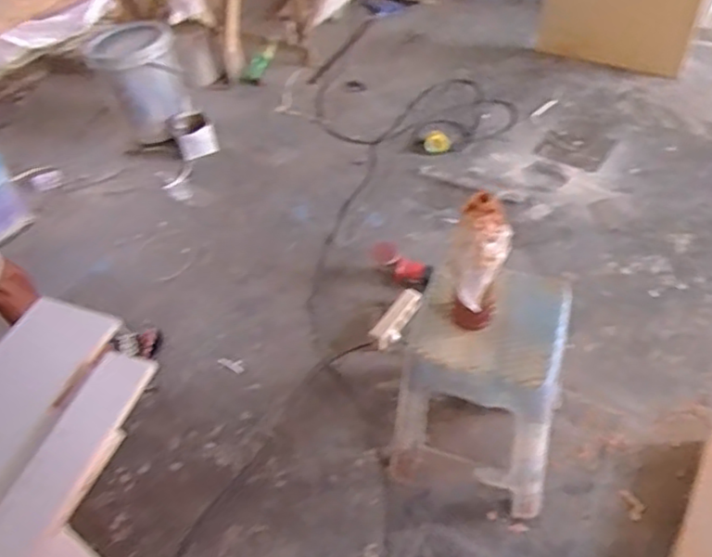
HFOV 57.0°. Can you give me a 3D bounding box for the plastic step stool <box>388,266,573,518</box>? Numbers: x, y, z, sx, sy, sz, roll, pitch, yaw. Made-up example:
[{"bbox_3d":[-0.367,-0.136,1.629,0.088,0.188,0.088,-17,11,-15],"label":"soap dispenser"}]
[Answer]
[{"bbox_3d":[0.273,0.240,1.445,0.331,0.452,0.308,12,50,17],"label":"plastic step stool"}]

